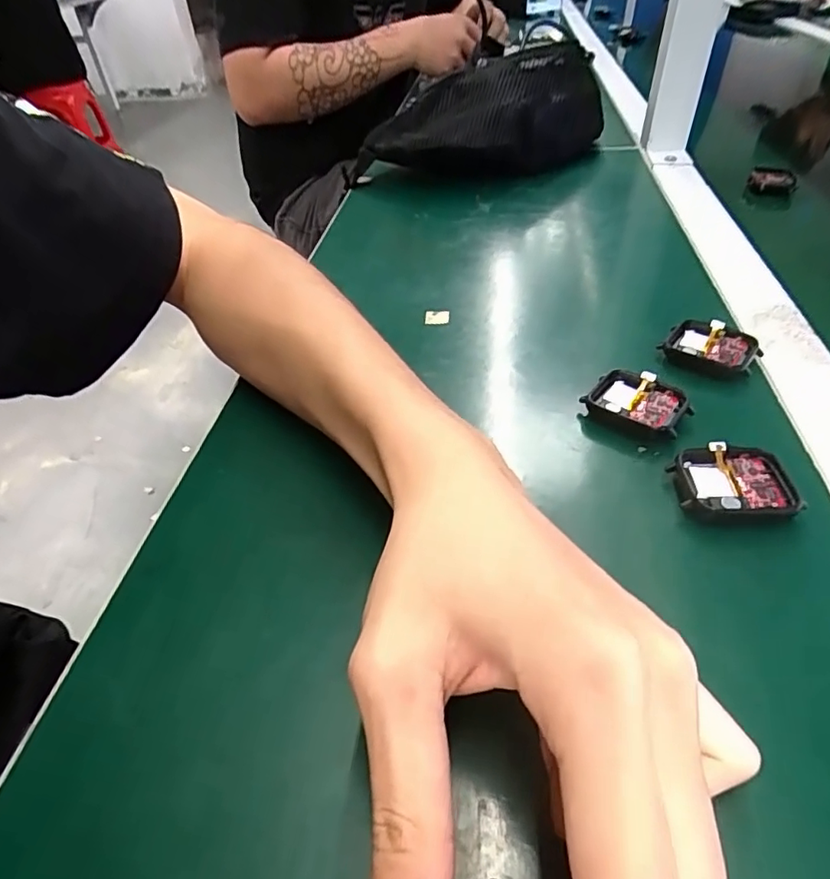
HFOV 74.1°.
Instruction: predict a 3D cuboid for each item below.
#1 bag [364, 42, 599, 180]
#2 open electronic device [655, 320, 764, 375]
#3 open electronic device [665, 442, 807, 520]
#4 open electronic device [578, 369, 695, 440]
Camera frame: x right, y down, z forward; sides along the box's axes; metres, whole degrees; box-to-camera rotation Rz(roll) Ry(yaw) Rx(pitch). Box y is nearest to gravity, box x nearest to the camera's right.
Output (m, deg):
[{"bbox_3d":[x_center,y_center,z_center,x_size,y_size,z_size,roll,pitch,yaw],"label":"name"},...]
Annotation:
[{"bbox_3d":[0.087,-0.329,0.564,0.139,0.086,0.226,32,54,32],"label":"bag"},{"bbox_3d":[0.167,-0.051,0.312,0.046,0.014,0.033,24,50,26],"label":"open electronic device"},{"bbox_3d":[0.138,0.020,0.239,0.045,0.013,0.036,3,44,7],"label":"open electronic device"},{"bbox_3d":[0.114,-0.018,0.280,0.046,0.013,0.038,27,51,28],"label":"open electronic device"}]

